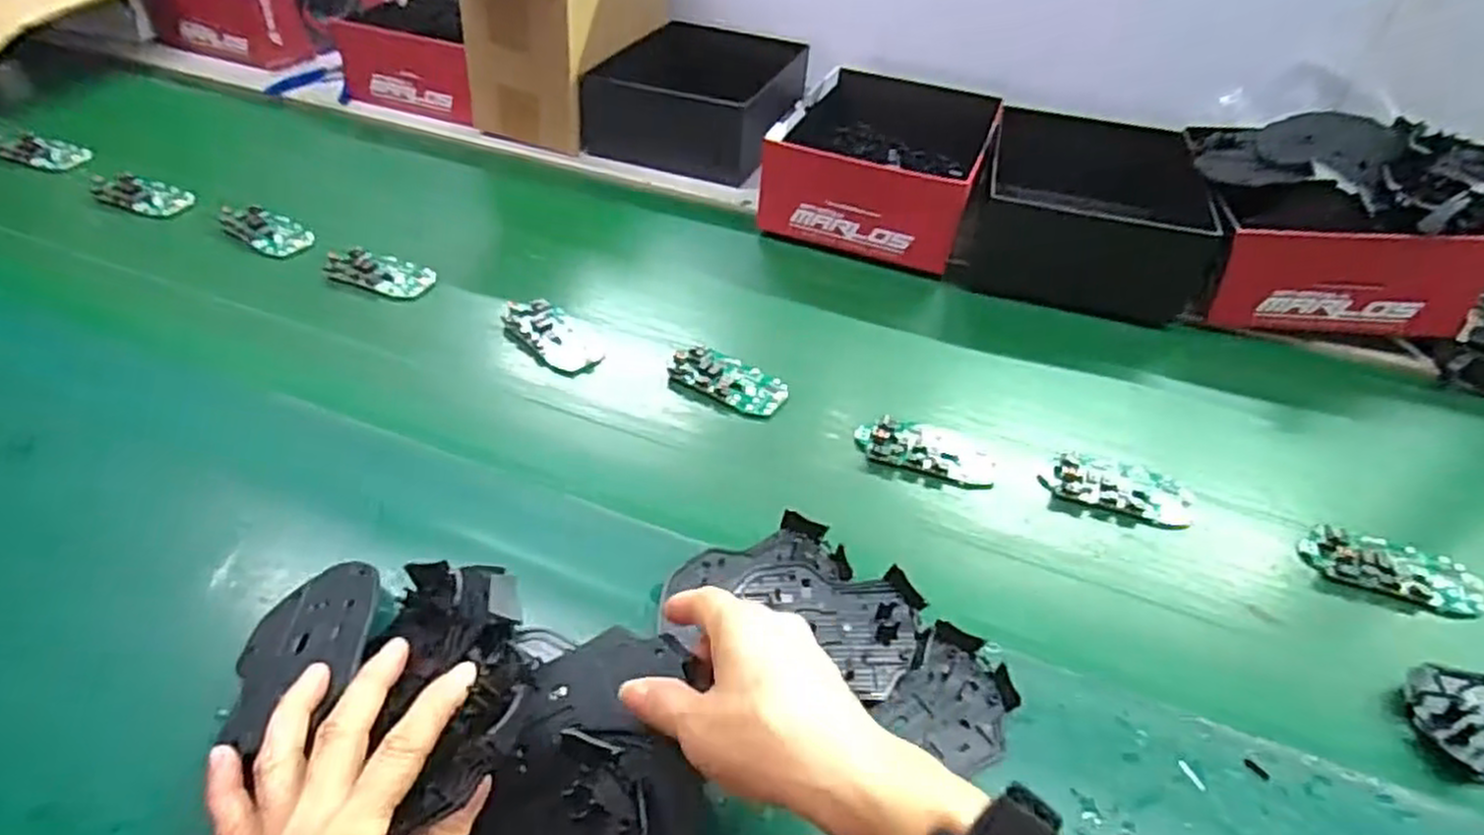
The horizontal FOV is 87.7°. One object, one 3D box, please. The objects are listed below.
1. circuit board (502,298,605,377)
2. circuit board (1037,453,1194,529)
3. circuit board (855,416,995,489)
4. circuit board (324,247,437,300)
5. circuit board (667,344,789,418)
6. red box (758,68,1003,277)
[{"bbox_3d":[-0.153,-0.065,0.610,0.051,0.007,0.096,-31,50,-30],"label":"circuit board"},{"bbox_3d":[0.254,0.047,0.523,0.100,0.006,0.046,8,42,9],"label":"circuit board"},{"bbox_3d":[0.129,0.023,0.542,0.095,0.009,0.041,11,43,12],"label":"circuit board"},{"bbox_3d":[-0.308,-0.125,0.656,0.091,0.008,0.051,13,43,15],"label":"circuit board"},{"bbox_3d":[-0.011,-0.030,0.585,0.091,0.013,0.040,18,45,19],"label":"circuit board"},{"bbox_3d":[0.143,-0.255,0.771,0.187,0.088,0.231,14,44,15],"label":"red box"}]

